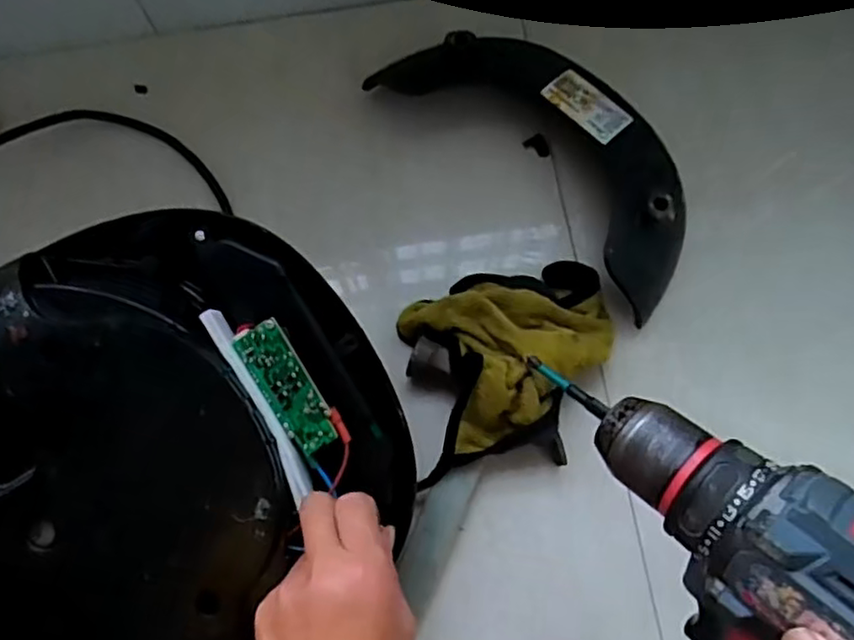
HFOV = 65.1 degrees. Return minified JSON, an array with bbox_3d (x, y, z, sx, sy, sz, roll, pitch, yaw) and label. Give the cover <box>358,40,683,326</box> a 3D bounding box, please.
[{"bbox_3d":[0.097,-0.135,0.513,0.130,0.051,0.284,-41,78,-8],"label":"cover"}]

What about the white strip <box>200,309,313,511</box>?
[{"bbox_3d":[-0.094,0.046,0.372,0.013,0.012,0.117,-29,87,-7],"label":"white strip"}]

